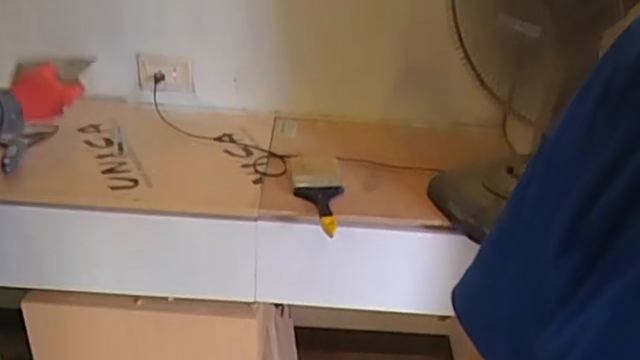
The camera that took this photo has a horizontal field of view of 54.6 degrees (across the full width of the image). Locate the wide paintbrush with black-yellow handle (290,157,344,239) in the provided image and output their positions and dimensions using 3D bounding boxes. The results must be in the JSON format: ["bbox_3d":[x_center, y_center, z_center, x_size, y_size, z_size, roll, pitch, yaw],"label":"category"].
[{"bbox_3d":[-0.005,0.020,1.224,0.101,0.029,0.242,1,31,-6],"label":"wide paintbrush with black-yellow handle"}]

